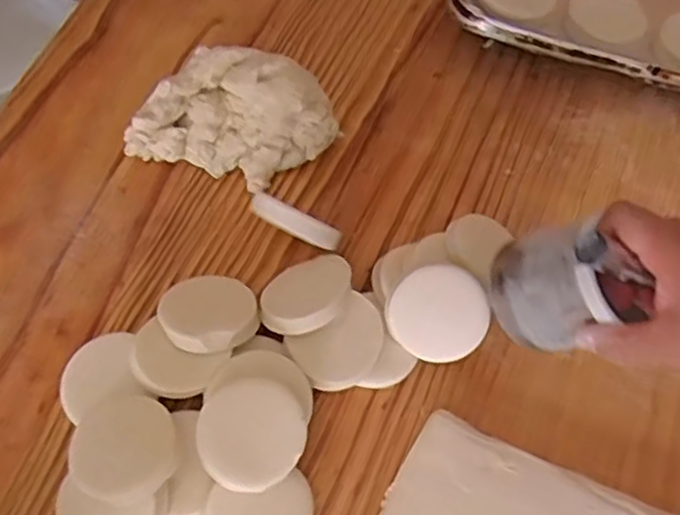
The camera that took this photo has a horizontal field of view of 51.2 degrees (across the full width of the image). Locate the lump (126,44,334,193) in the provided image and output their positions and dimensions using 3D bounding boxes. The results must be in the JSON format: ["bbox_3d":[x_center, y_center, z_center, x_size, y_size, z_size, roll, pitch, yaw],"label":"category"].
[{"bbox_3d":[-0.087,-0.124,0.615,0.157,0.049,0.116,23,69,8],"label":"lump"}]

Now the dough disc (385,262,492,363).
[{"bbox_3d":[0.076,0.043,0.545,0.073,0.009,0.074,1,100,4],"label":"dough disc"}]

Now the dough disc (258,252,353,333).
[{"bbox_3d":[-0.028,0.028,0.560,0.065,0.011,0.075,7,56,19],"label":"dough disc"}]

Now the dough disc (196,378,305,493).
[{"bbox_3d":[-0.062,0.122,0.495,0.072,0.013,0.075,4,79,-20],"label":"dough disc"}]

